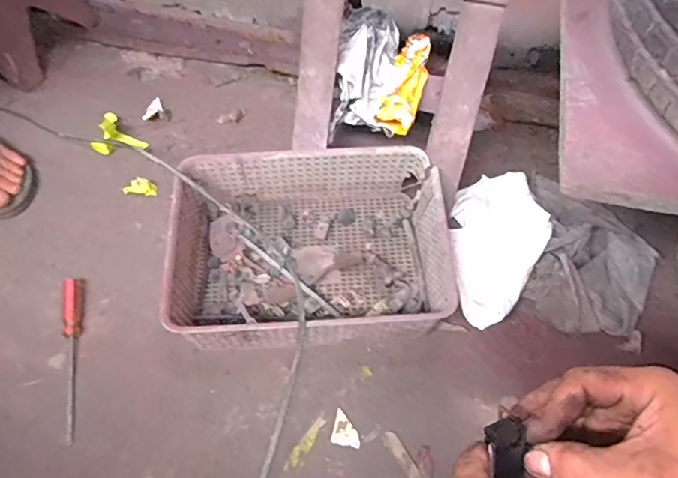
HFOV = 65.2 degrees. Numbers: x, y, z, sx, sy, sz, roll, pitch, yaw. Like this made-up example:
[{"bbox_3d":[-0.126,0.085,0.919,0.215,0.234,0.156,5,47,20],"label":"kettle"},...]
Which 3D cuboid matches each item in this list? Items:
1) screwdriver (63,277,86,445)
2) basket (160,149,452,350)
[{"bbox_3d":[-0.343,0.144,0.678,0.019,0.018,0.224,-10,59,-7],"label":"screwdriver"},{"bbox_3d":[-0.039,0.012,0.729,0.354,0.097,0.260,-3,59,-3],"label":"basket"}]

